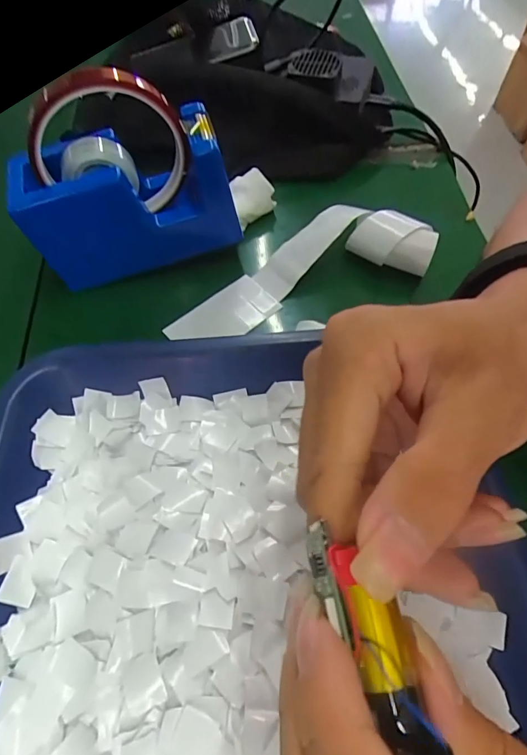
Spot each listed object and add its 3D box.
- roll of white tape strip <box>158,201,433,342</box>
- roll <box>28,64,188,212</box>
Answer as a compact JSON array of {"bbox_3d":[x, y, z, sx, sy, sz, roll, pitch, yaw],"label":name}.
[{"bbox_3d":[0.022,-0.074,0.298,0.188,0.028,0.065,-24,62,-1],"label":"roll of white tape strip"},{"bbox_3d":[-0.087,-0.131,0.237,0.084,0.078,0.012,-15,60,-12],"label":"roll"}]

